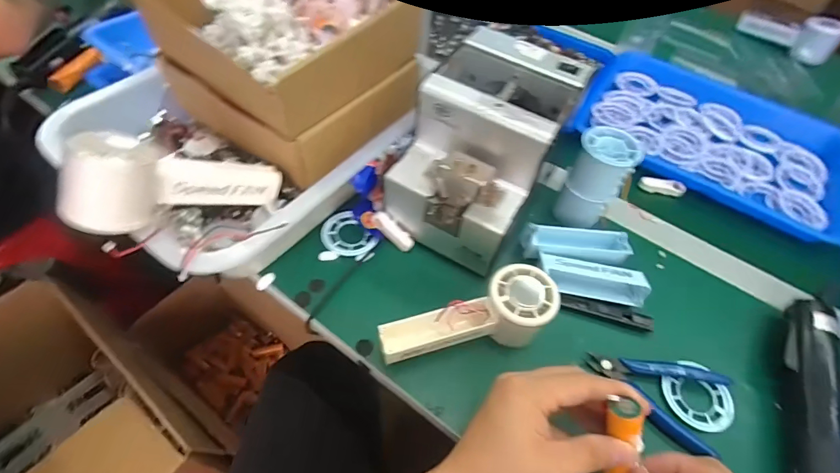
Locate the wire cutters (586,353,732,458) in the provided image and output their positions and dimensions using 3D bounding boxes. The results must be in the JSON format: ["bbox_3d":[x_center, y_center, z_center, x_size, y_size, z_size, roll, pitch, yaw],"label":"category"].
[{"bbox_3d":[0.211,0.144,0.359,0.118,0.018,0.075,8,54,0],"label":"wire cutters"}]

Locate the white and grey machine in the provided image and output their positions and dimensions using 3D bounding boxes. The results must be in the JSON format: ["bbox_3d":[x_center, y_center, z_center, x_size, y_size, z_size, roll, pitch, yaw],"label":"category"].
[{"bbox_3d":[0.059,-0.082,0.415,0.121,0.138,0.155,28,56,14],"label":"white and grey machine"}]

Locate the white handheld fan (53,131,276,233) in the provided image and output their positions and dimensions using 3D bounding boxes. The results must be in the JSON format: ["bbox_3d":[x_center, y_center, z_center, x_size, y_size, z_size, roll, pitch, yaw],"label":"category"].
[{"bbox_3d":[-0.194,-0.045,0.341,0.155,0.061,0.054,-6,50,-42],"label":"white handheld fan"}]

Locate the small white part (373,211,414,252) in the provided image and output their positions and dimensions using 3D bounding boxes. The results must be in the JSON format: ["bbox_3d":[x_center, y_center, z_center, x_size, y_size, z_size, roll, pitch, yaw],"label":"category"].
[{"bbox_3d":[-0.027,-0.005,0.437,0.051,0.011,0.015,43,59,1],"label":"small white part"}]

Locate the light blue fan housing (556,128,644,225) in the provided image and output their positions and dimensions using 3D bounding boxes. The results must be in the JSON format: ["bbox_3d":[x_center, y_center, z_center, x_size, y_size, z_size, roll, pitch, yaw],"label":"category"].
[{"bbox_3d":[0.184,-0.064,0.445,0.053,0.092,0.051,7,54,0],"label":"light blue fan housing"}]

